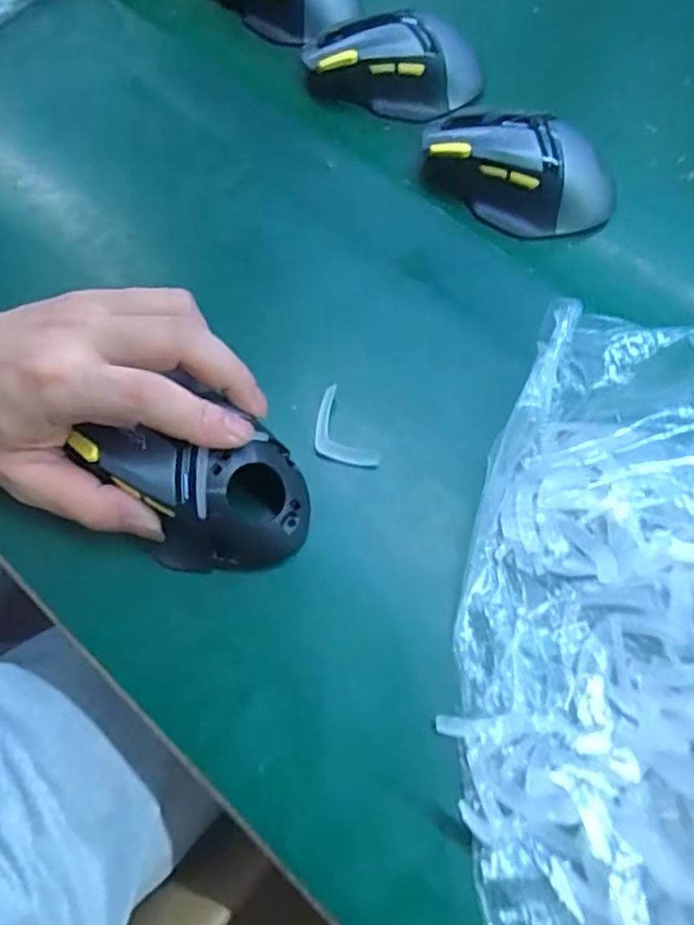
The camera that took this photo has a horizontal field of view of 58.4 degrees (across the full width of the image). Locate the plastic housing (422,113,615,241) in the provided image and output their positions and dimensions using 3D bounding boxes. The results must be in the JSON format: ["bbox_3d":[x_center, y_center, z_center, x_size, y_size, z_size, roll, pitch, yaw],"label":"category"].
[{"bbox_3d":[0.103,-0.172,0.366,0.115,0.035,0.058,11,66,4],"label":"plastic housing"}]

